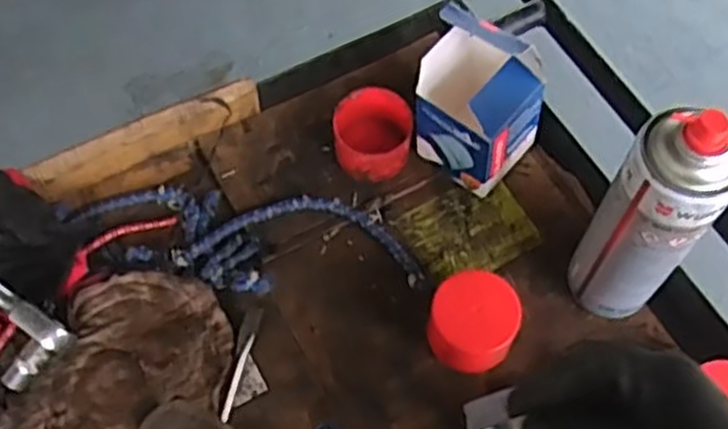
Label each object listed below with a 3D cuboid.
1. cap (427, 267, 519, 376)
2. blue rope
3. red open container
[{"bbox_3d":[0.081,0.081,0.578,0.067,0.040,0.072,23,65,11],"label":"cap"},{"bbox_3d":[-0.103,0.021,0.635,0.289,0.015,0.087,2,63,1],"label":"blue rope"},{"bbox_3d":[0.007,-0.068,0.659,0.063,0.042,0.060,0,63,0],"label":"red open container"}]

